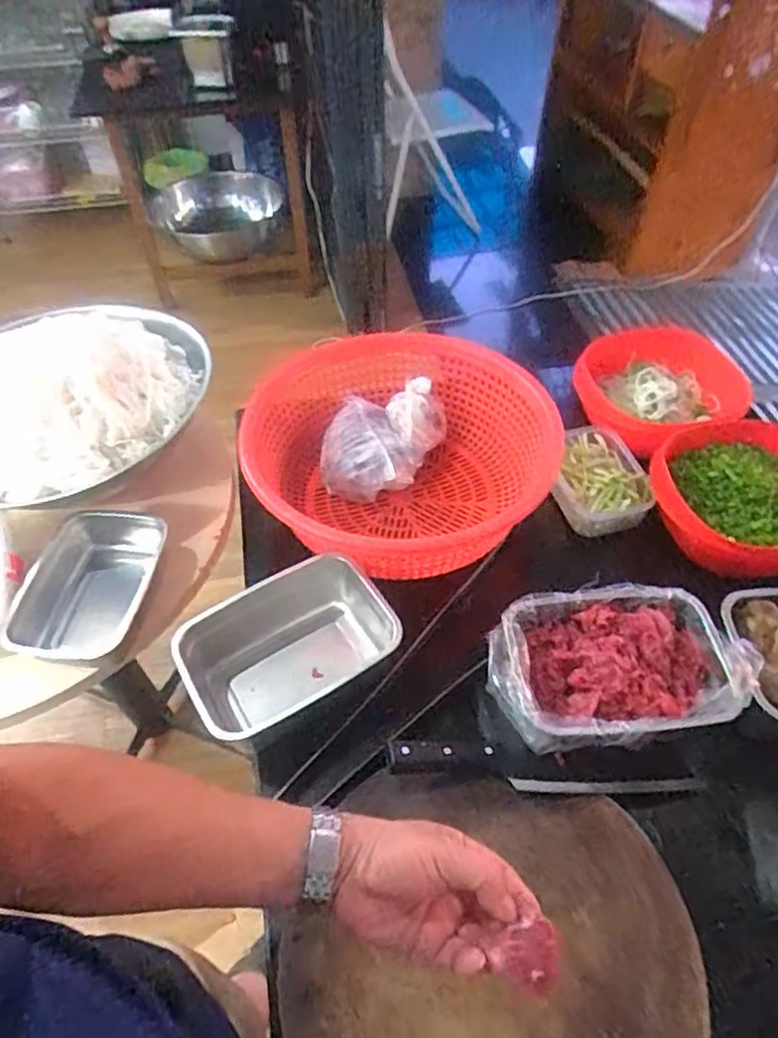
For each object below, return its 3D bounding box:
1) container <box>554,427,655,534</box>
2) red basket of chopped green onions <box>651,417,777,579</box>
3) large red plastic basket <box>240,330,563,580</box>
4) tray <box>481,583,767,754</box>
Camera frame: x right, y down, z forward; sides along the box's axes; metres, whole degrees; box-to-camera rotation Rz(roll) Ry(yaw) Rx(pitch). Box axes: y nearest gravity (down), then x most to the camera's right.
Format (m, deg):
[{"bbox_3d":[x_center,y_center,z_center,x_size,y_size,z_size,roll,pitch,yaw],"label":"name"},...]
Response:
[{"bbox_3d":[0.275,-0.054,0.865,0.113,0.054,0.152,-8,51,-5],"label":"container"},{"bbox_3d":[0.454,-0.032,0.817,0.227,0.069,0.209,-1,51,1],"label":"red basket of chopped green onions"},{"bbox_3d":[0.016,-0.066,0.852,0.370,0.164,0.367,-1,51,1],"label":"large red plastic basket"},{"bbox_3d":[0.226,0.144,0.656,0.238,0.057,0.161,-8,51,-5],"label":"tray"}]

